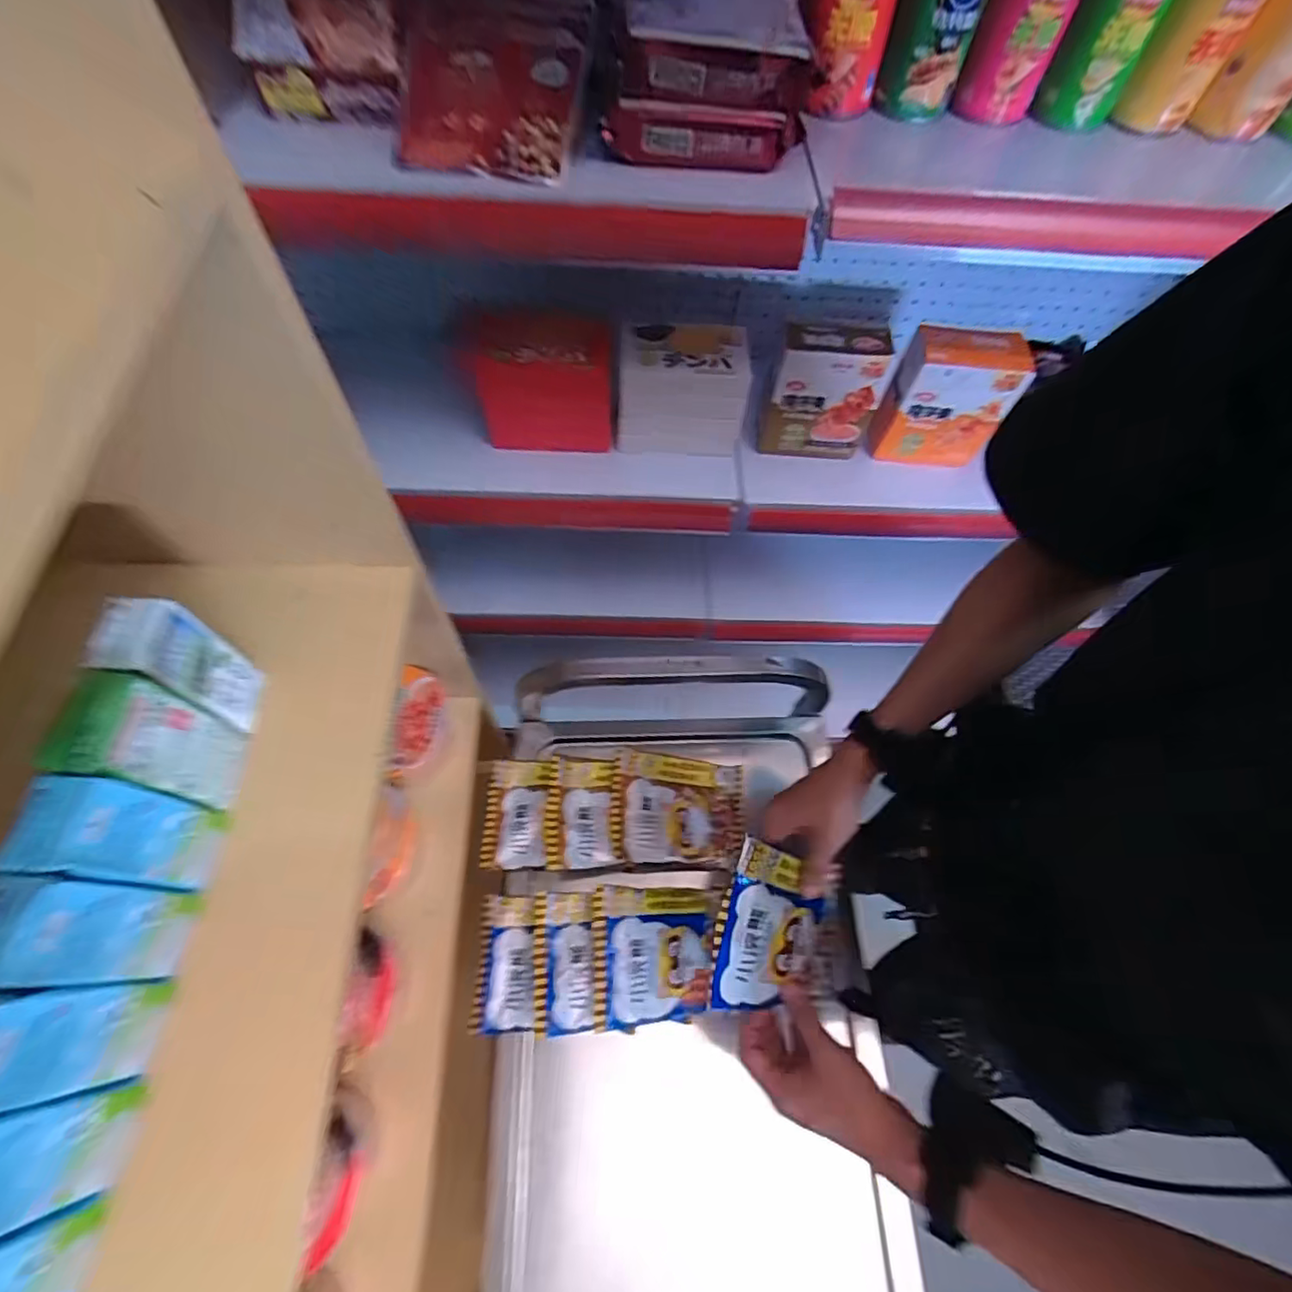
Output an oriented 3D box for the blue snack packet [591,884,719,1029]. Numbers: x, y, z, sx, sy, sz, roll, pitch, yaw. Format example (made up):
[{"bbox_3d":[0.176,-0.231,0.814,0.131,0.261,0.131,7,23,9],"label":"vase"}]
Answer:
[{"bbox_3d":[0.012,0.317,0.627,0.139,0.023,0.122,10,62,-21],"label":"blue snack packet"}]

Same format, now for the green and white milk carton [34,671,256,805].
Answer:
[{"bbox_3d":[-0.312,0.065,0.388,0.034,0.123,0.058,-2,63,-3],"label":"green and white milk carton"}]

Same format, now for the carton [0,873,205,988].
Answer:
[{"bbox_3d":[-0.314,0.162,0.345,0.030,0.119,0.049,4,63,0],"label":"carton"}]

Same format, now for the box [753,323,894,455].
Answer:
[{"bbox_3d":[0.199,-0.291,0.704,0.121,0.148,0.045,4,63,0],"label":"box"}]

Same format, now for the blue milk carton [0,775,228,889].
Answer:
[{"bbox_3d":[-0.313,0.116,0.367,0.032,0.116,0.051,4,63,0],"label":"blue milk carton"}]

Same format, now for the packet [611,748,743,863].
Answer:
[{"bbox_3d":[0.037,0.189,0.703,0.155,0.012,0.121,12,61,-15],"label":"packet"}]

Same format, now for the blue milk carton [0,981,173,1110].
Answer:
[{"bbox_3d":[-0.313,0.209,0.321,0.035,0.122,0.049,0,63,-2],"label":"blue milk carton"}]

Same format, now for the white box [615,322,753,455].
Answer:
[{"bbox_3d":[0.041,-0.304,0.715,0.143,0.121,0.082,1,63,-1],"label":"white box"}]

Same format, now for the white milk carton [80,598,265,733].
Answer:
[{"bbox_3d":[-0.315,0.015,0.417,0.034,0.118,0.048,4,63,0],"label":"white milk carton"}]

